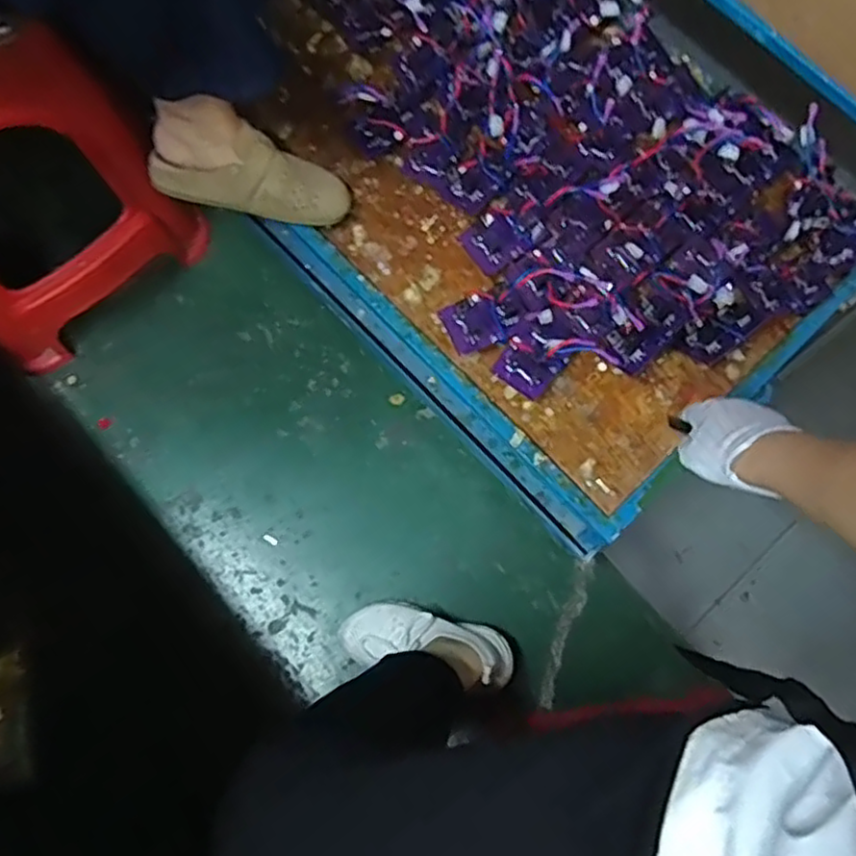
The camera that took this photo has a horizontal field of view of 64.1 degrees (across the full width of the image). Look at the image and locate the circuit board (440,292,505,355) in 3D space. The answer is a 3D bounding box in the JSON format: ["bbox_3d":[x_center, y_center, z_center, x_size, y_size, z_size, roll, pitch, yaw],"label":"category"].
[{"bbox_3d":[0.053,-0.125,0.813,0.061,0.011,0.064,-24,80,6],"label":"circuit board"}]

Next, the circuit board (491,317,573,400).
[{"bbox_3d":[0.123,-0.082,0.807,0.069,0.017,0.077,37,92,10],"label":"circuit board"}]

